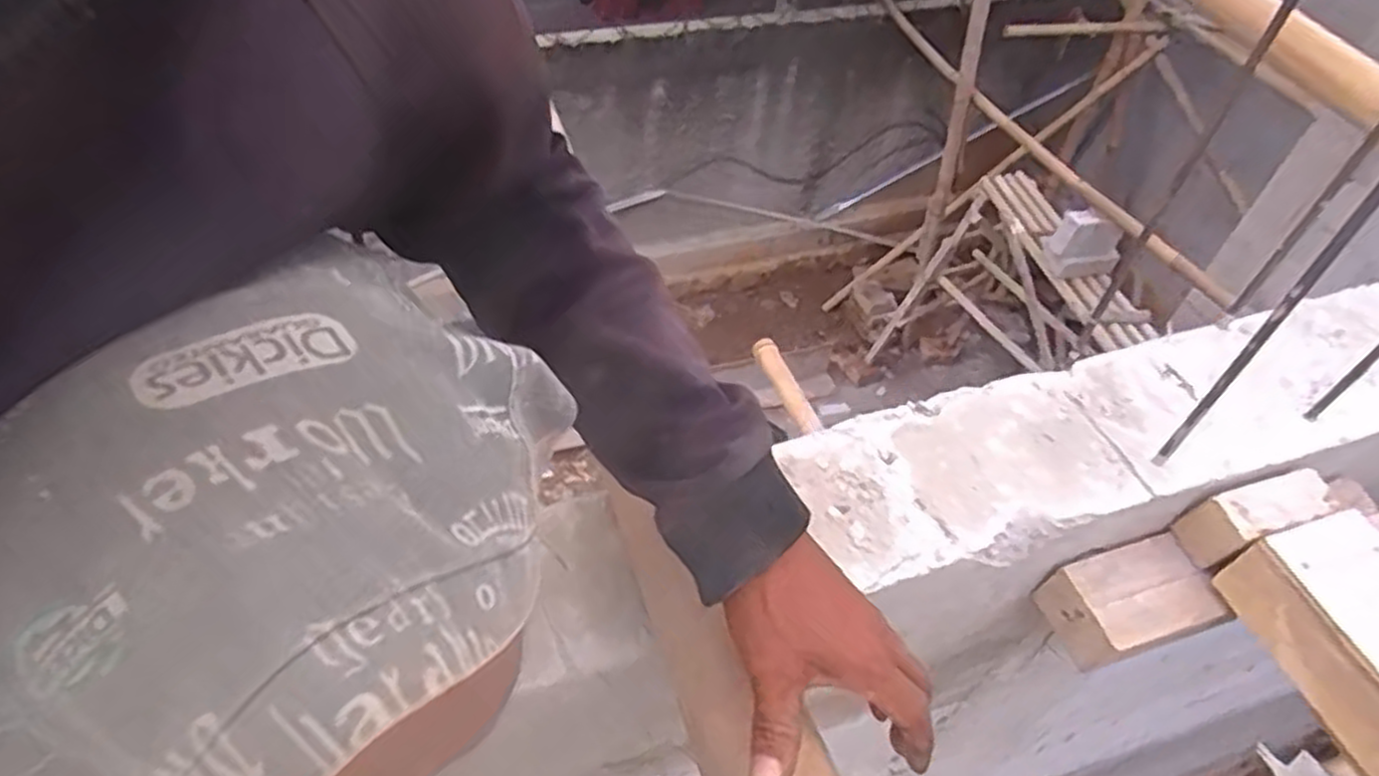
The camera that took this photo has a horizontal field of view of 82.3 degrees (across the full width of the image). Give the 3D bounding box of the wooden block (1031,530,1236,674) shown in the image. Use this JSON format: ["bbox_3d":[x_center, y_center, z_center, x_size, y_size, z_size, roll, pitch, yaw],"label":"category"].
[{"bbox_3d":[0.348,0.170,0.626,0.116,0.045,0.079,-14,51,-15],"label":"wooden block"}]

